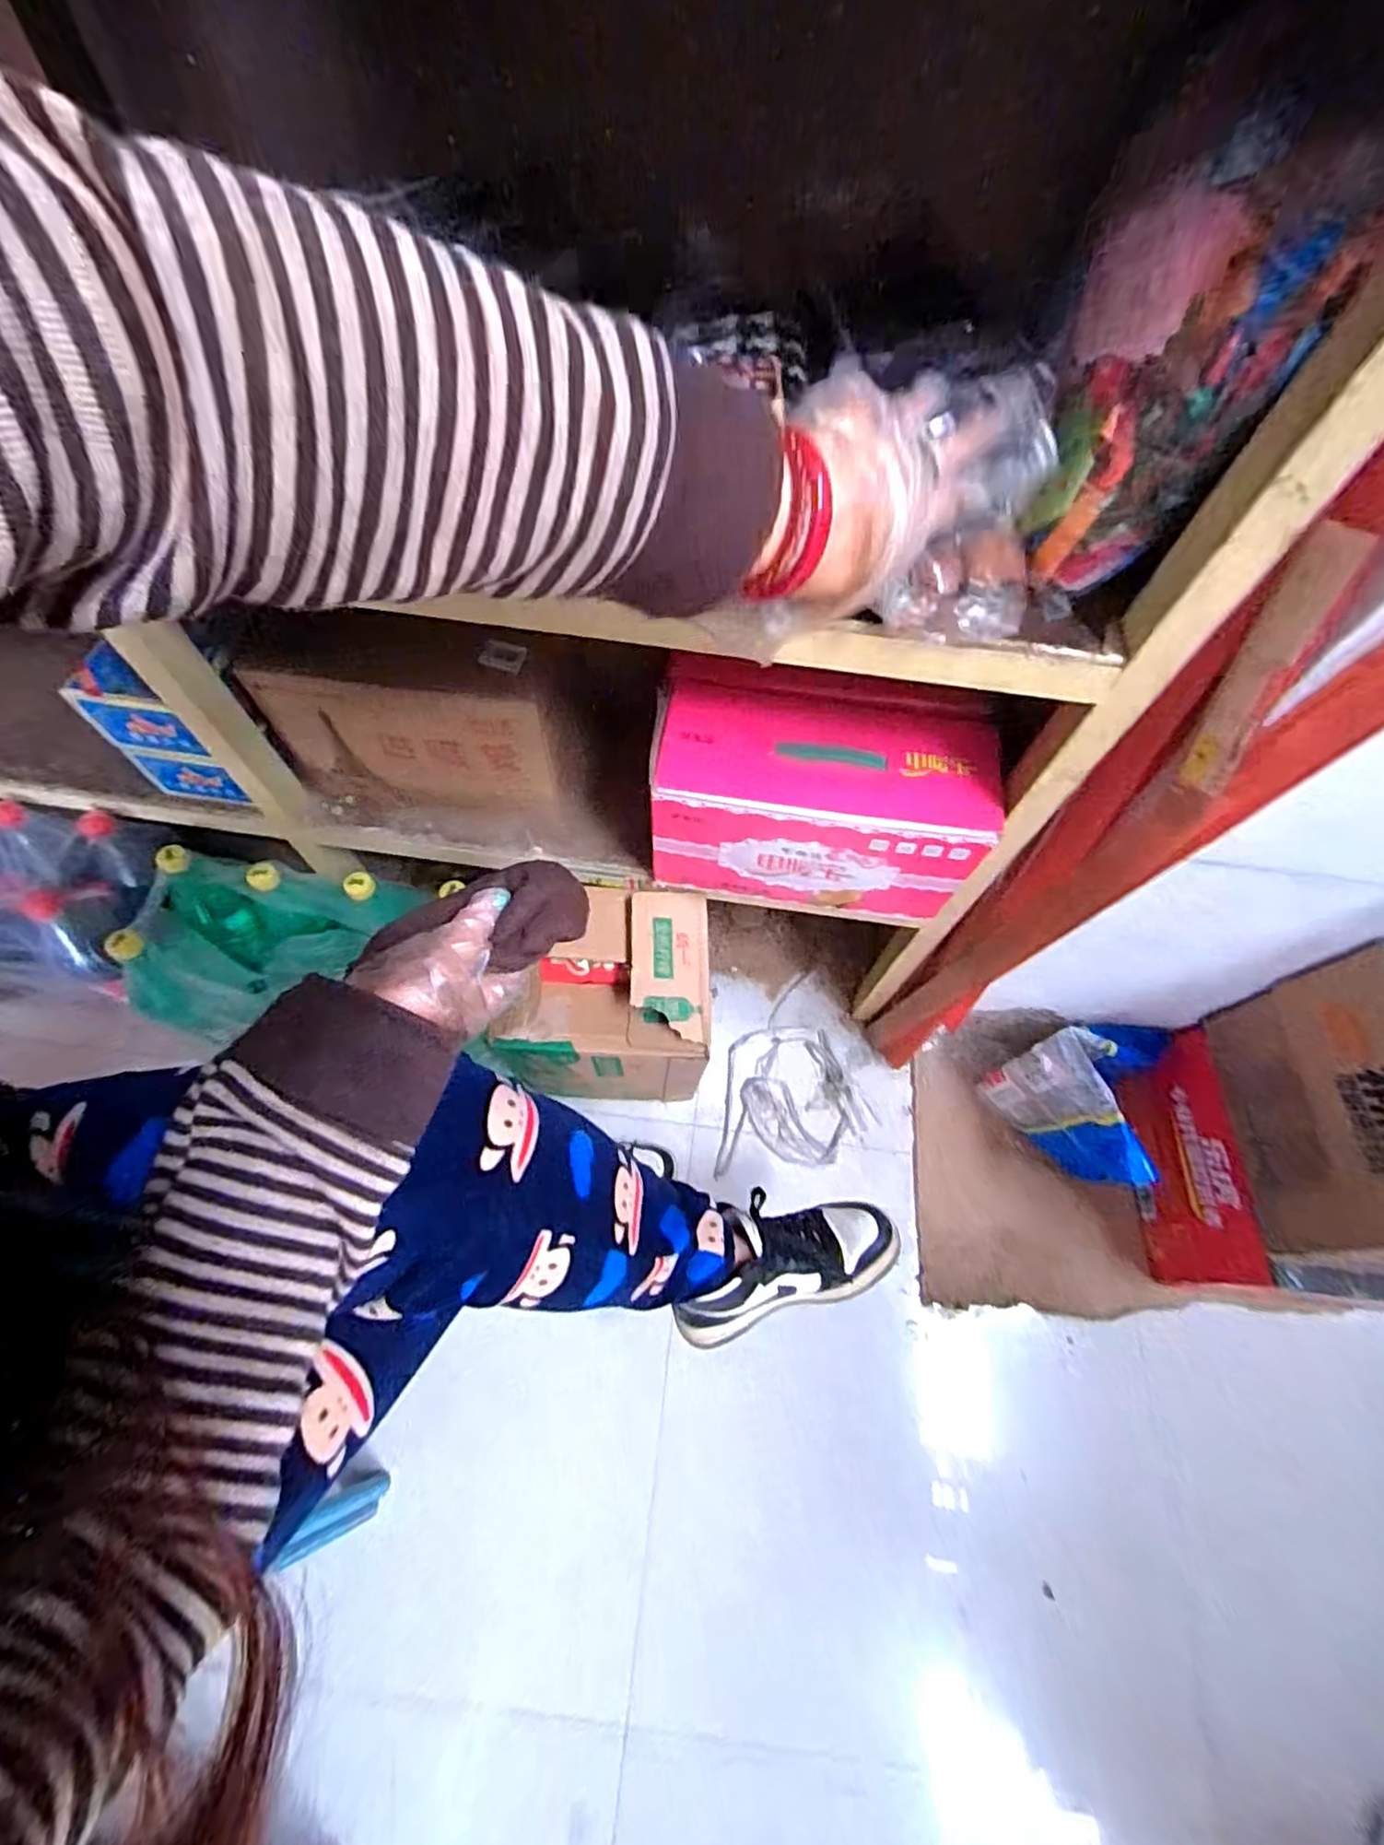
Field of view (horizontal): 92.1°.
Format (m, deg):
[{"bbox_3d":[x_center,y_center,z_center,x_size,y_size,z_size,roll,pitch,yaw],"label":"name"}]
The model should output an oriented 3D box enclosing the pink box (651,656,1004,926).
[{"bbox_3d":[0.118,-0.123,0.663,0.293,0.167,0.153,9,63,2],"label":"pink box"}]

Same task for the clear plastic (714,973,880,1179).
[{"bbox_3d":[0.127,0.221,0.981,0.226,0.010,0.262,-9,64,-8],"label":"clear plastic"}]

